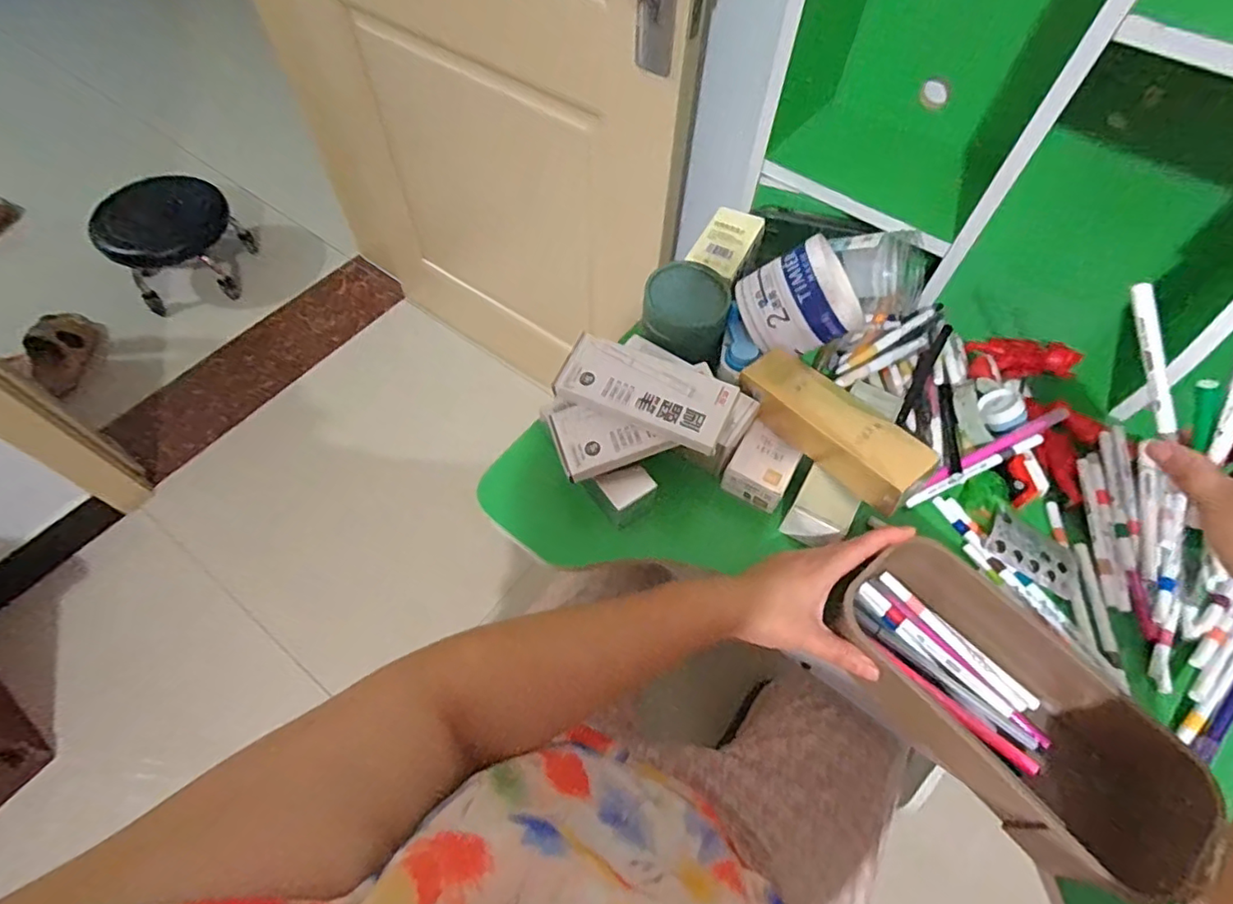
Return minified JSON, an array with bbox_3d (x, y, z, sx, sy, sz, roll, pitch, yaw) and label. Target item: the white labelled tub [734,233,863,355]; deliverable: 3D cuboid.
[{"bbox_3d":[0.177,-0.145,0.570,0.085,0.102,0.098,-18,84,-59],"label":"white labelled tub"}]

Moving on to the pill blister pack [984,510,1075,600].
[{"bbox_3d":[0.367,0.090,0.513,0.083,0.010,0.043,28,73,-1],"label":"pill blister pack"}]

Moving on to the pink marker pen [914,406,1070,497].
[{"bbox_3d":[0.351,0.000,0.551,0.160,0.013,0.016,-28,63,-2],"label":"pink marker pen"}]

